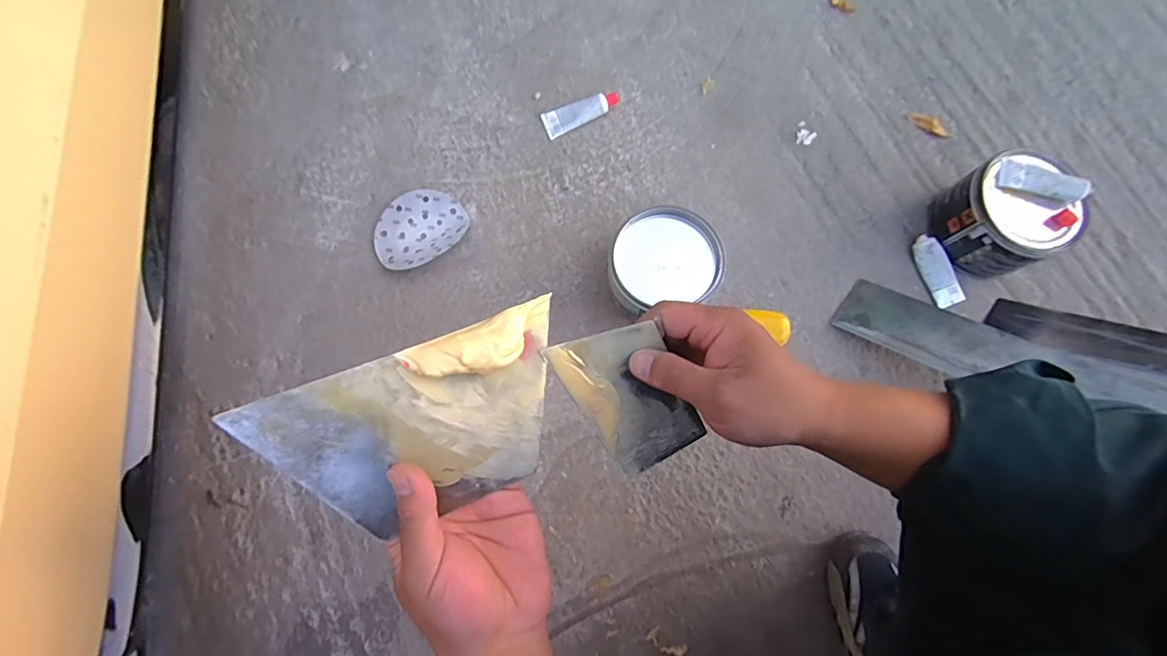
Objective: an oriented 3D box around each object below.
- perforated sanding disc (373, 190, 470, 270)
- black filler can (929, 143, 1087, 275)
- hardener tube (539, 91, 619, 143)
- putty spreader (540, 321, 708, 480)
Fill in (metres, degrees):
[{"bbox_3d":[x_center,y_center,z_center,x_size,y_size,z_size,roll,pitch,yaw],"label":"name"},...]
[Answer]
[{"bbox_3d":[-0.250,-0.153,0.754,0.141,0.034,0.129,0,76,-1],"label":"perforated sanding disc"},{"bbox_3d":[0.594,-0.159,0.713,0.151,0.107,0.146,0,76,-1],"label":"black filler can"},{"bbox_3d":[-0.004,-0.350,0.802,0.125,0.023,0.048,-23,78,-6],"label":"hardener tube"},{"bbox_3d":[0.035,0.050,0.352,0.069,0.004,0.138,-31,123,-1],"label":"putty spreader"}]

